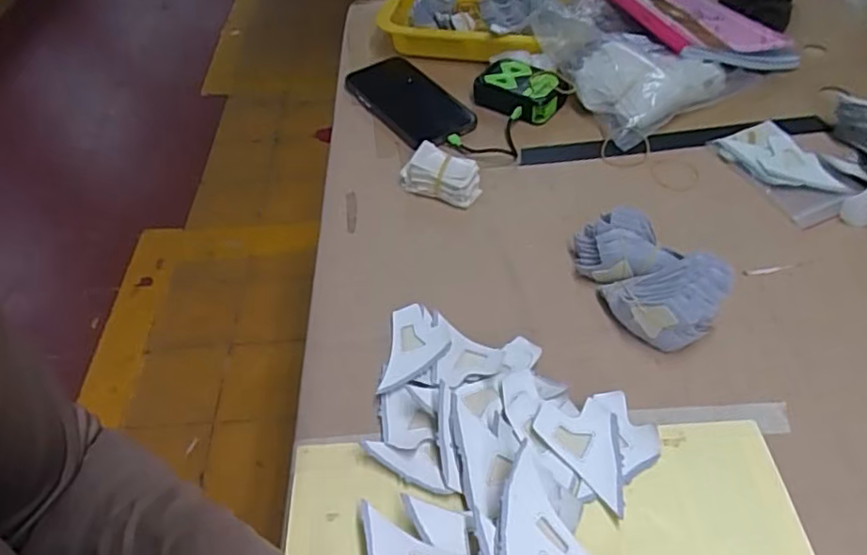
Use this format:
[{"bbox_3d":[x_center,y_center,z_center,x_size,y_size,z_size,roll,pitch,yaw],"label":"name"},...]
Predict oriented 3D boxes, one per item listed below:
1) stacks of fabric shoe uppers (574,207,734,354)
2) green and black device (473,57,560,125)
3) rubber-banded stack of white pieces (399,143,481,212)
[{"bbox_3d":[0.162,-0.004,0.492,0.068,0.058,0.127,-26,52,-19],"label":"stacks of fabric shoe uppers"},{"bbox_3d":[0.092,-0.202,0.682,0.089,0.027,0.063,28,55,26],"label":"green and black device"},{"bbox_3d":[0.006,-0.096,0.597,0.073,0.042,0.031,17,51,18],"label":"rubber-banded stack of white pieces"}]

